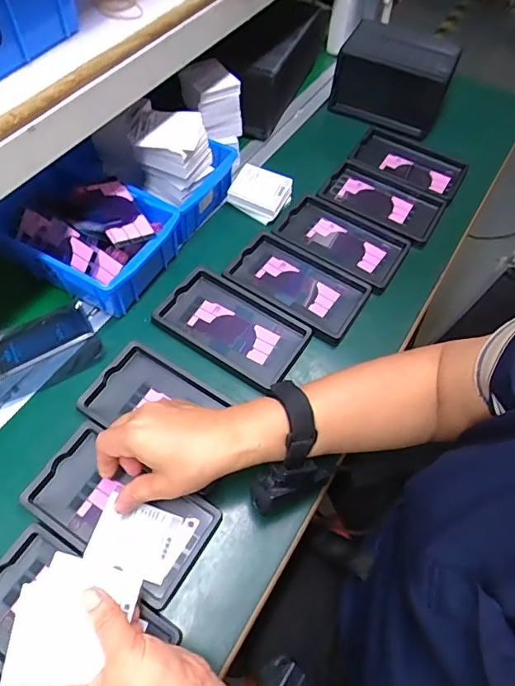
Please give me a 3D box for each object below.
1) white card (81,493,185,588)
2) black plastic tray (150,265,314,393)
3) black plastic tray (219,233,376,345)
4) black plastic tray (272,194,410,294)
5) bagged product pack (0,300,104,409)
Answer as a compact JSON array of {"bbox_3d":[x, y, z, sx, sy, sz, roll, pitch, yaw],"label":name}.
[{"bbox_3d":[-0.107,0.168,0.404,0.067,0.006,0.055,21,60,-4],"label":"white card"},{"bbox_3d":[-0.028,-0.019,0.525,0.158,0.019,0.095,31,62,13],"label":"black plastic tray"},{"bbox_3d":[0.048,-0.075,0.563,0.162,0.017,0.098,32,63,14],"label":"black plastic tray"},{"bbox_3d":[0.110,-0.132,0.609,0.156,0.022,0.096,31,62,13],"label":"black plastic tray"},{"bbox_3d":[-0.245,0.013,0.499,0.142,0.011,0.095,-30,66,-19],"label":"bagged product pack"}]

